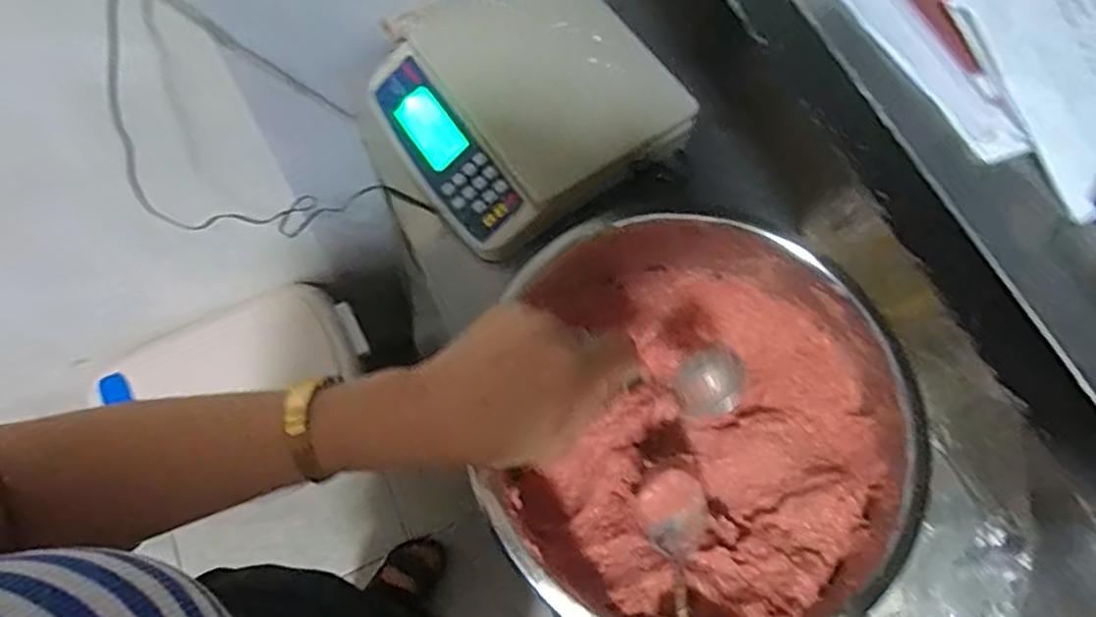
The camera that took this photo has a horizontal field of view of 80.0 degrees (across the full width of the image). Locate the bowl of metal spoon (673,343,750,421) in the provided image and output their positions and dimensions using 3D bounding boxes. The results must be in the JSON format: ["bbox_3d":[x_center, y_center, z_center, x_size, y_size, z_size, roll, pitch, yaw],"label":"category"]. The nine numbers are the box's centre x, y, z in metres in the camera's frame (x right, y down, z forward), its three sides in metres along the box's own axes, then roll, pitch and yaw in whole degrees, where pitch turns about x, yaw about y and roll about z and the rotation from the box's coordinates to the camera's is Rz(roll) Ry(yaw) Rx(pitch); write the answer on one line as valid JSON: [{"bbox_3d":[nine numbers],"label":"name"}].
[{"bbox_3d":[0.093,0.042,0.373,0.042,0.013,0.042,2,105,9],"label":"bowl of metal spoon"}]

